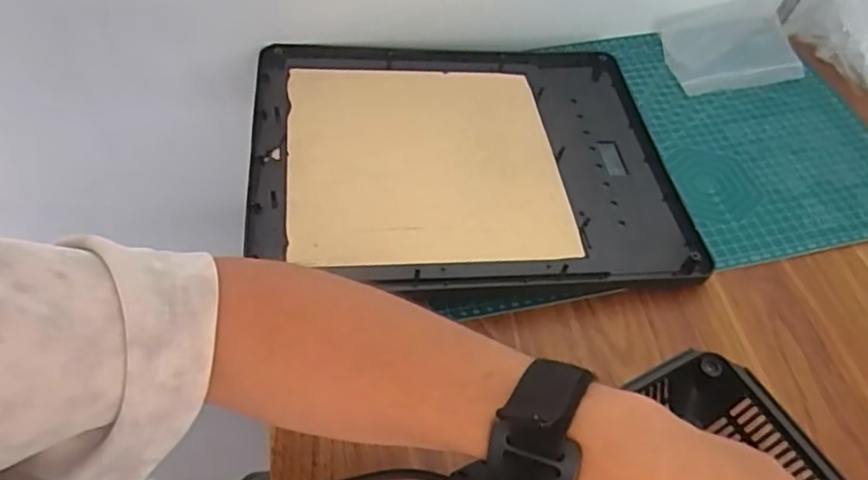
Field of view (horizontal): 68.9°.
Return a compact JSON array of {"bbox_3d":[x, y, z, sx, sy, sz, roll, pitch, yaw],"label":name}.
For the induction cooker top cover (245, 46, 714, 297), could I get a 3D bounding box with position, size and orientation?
[{"bbox_3d":[0.025,-0.076,0.537,0.346,0.021,0.278,-3,53,-4],"label":"induction cooker top cover"}]

